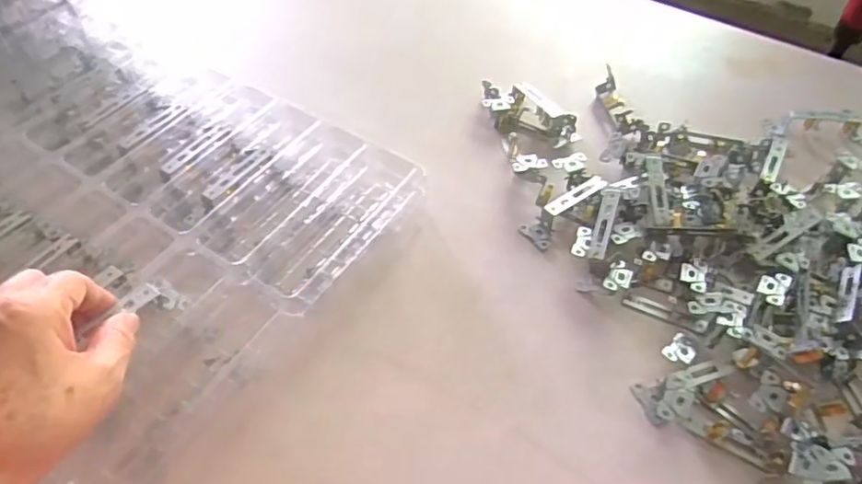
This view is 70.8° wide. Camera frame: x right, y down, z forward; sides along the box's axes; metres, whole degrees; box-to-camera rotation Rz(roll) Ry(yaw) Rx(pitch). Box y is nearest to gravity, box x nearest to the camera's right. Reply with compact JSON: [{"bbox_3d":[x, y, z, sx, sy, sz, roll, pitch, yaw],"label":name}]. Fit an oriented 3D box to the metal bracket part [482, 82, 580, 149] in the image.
[{"bbox_3d":[0.098,-0.131,0.617,0.109,0.026,0.048,34,57,23],"label":"metal bracket part"}]

